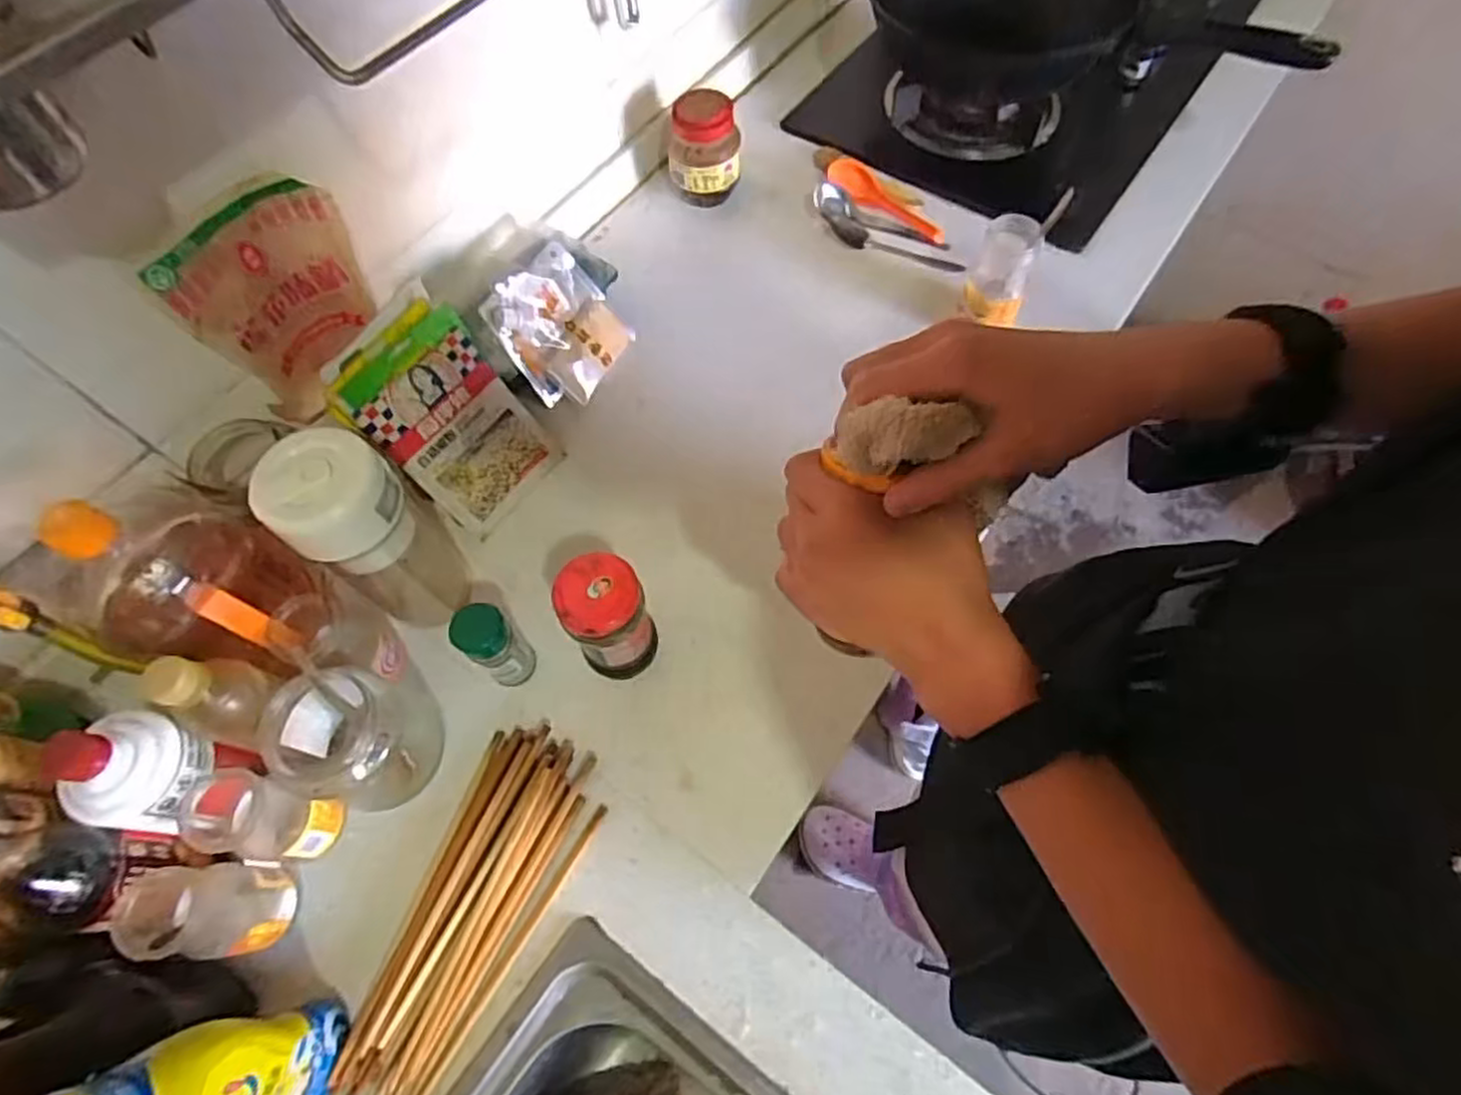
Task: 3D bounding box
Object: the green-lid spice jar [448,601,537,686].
[{"bbox_3d":[-0.195,0.083,0.603,0.039,0.106,0.040,-1,65,1],"label":"green-lid spice jar"}]

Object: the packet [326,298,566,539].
[{"bbox_3d":[-0.261,-0.121,0.688,0.019,0.192,0.136,9,58,49],"label":"packet"}]

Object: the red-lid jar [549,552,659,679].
[{"bbox_3d":[-0.098,0.062,0.599,0.064,0.136,0.063,-1,65,1],"label":"red-lid jar"}]

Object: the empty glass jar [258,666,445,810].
[{"bbox_3d":[-0.296,0.144,0.571,0.098,0.124,0.095,-1,65,1],"label":"empty glass jar"}]

